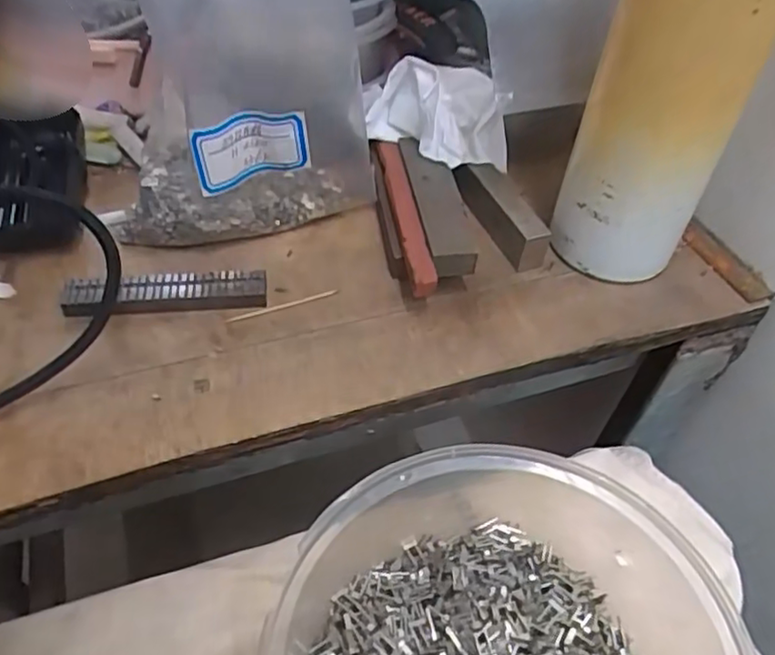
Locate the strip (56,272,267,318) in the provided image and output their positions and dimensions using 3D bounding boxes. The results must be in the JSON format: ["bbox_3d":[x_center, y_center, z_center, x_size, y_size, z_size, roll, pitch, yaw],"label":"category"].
[{"bbox_3d":[-0.112,-0.017,0.326,0.099,0.010,0.019,-2,52,-7],"label":"strip"}]

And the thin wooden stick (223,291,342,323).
[{"bbox_3d":[-0.053,-0.012,0.333,0.059,0.004,0.004,-14,54,-16],"label":"thin wooden stick"}]

